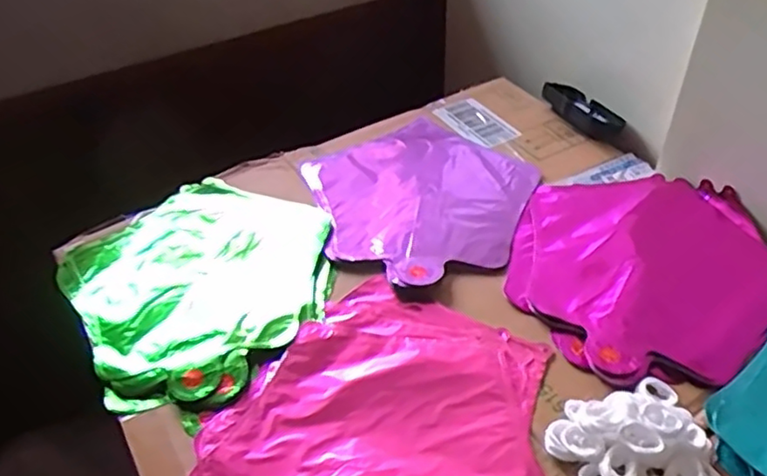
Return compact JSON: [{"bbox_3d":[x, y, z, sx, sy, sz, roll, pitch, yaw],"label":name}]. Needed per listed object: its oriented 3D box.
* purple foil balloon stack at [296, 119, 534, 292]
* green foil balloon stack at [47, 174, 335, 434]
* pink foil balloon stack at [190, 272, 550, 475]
[{"bbox_3d":[0.043,-0.050,0.665,0.219,0.009,0.247,-11,44,-10],"label":"purple foil balloon stack"},{"bbox_3d":[-0.165,0.037,0.589,0.222,0.032,0.248,-32,51,-28],"label":"green foil balloon stack"},{"bbox_3d":[-0.006,0.135,0.473,0.241,0.008,0.246,1,43,3],"label":"pink foil balloon stack"}]

